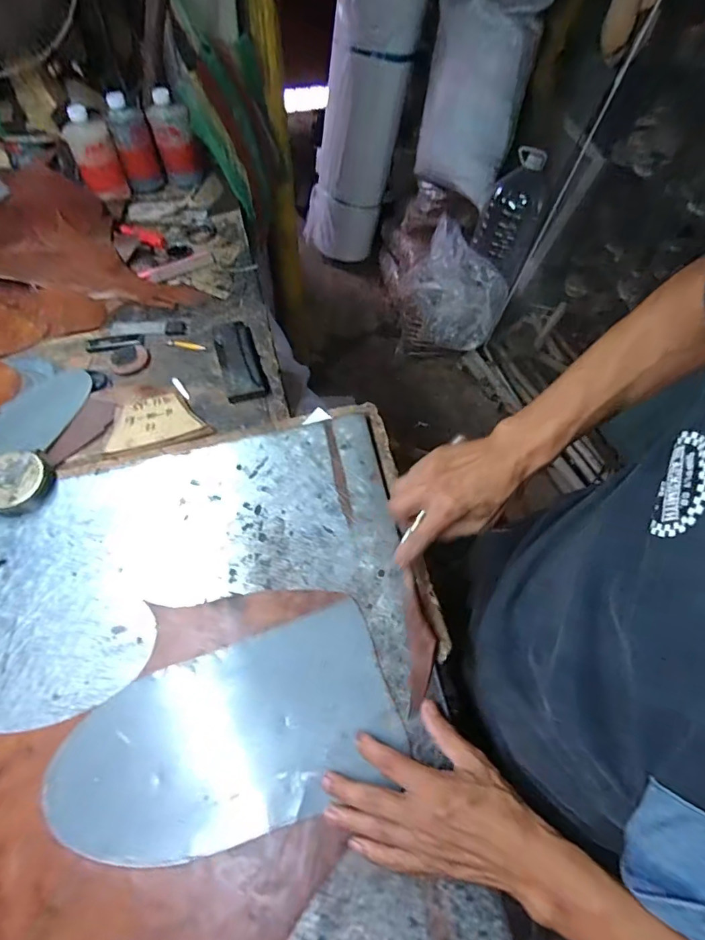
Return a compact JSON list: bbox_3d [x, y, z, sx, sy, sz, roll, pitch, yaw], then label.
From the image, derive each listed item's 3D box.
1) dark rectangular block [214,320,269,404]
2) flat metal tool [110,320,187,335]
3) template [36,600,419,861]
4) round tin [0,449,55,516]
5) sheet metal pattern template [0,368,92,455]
[{"bbox_3d":[-0.167,-0.165,0.696,0.054,0.019,0.161,-15,59,-10],"label":"dark rectangular block"},{"bbox_3d":[-0.314,-0.219,0.738,0.112,0.012,0.027,0,57,-1],"label":"flat metal tool"},{"bbox_3d":[-0.111,0.242,0.433,0.295,0.009,0.151,-18,60,-11],"label":"template"},{"bbox_3d":[-0.399,0.013,0.566,0.078,0.031,0.073,0,57,-1],"label":"round tin"},{"bbox_3d":[-0.425,-0.077,0.643,0.101,0.009,0.157,18,63,14],"label":"sheet metal pattern template"}]

